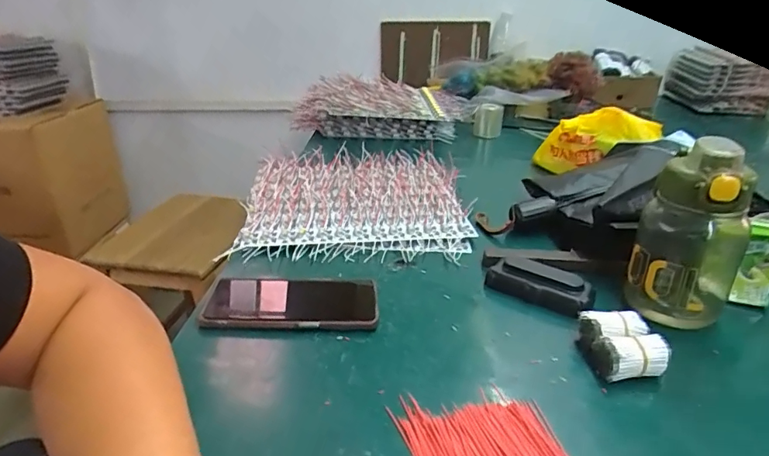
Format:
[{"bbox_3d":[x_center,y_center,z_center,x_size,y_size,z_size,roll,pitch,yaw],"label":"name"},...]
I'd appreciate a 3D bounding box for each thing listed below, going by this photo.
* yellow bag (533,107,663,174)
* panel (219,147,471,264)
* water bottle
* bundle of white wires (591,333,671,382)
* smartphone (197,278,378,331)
[{"bbox_3d":[0.333,-0.146,0.776,0.188,0.075,0.055,-17,15,31],"label":"yellow bag"},{"bbox_3d":[-0.043,-0.049,0.703,0.307,0.029,0.318,-2,28,-1],"label":"panel"},{"bbox_3d":[0.291,0.006,0.454,0.087,0.171,0.090,24,34,37],"label":"water bottle"},{"bbox_3d":[0.205,0.108,0.399,0.053,0.033,0.029,2,26,0],"label":"bundle of white wires"},{"bbox_3d":[-0.089,0.071,0.472,0.160,0.013,0.082,1,26,-2],"label":"smartphone"}]

